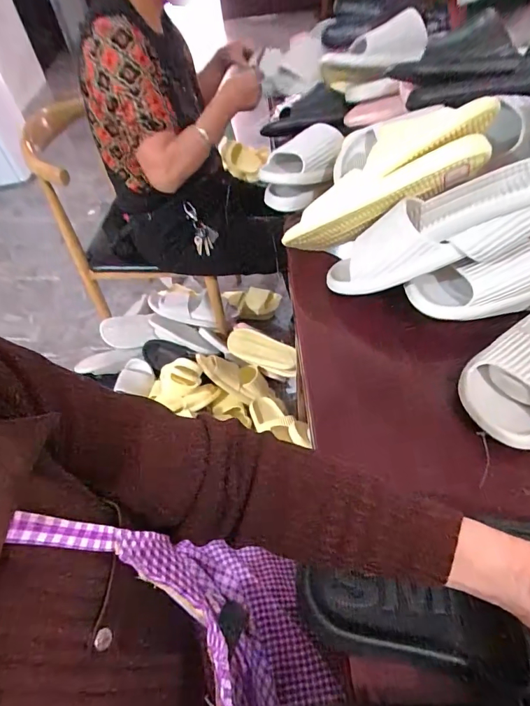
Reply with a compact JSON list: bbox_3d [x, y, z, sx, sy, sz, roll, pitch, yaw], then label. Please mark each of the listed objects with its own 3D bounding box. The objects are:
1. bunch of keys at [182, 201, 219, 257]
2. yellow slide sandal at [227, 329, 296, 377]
[{"bbox_3d":[-0.161,-0.324,1.073,0.065,0.157,0.023,-8,50,0],"label":"bunch of keys"},{"bbox_3d":[-0.004,0.001,1.348,0.260,0.086,0.098,20,56,22],"label":"yellow slide sandal"}]

